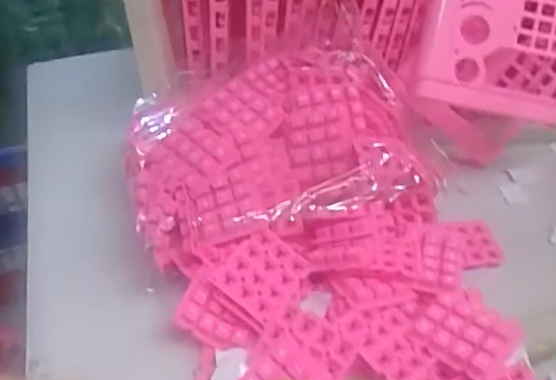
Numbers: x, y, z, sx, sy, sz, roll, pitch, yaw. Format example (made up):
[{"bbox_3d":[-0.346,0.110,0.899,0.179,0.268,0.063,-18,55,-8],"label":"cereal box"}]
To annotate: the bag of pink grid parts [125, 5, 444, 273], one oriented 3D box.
[{"bbox_3d":[0.002,-0.047,0.470,0.256,0.063,0.190,-13,41,-13],"label":"bag of pink grid parts"}]

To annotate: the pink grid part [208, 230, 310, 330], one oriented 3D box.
[{"bbox_3d":[-0.010,0.059,0.396,0.052,0.008,0.058,40,55,8],"label":"pink grid part"}]

